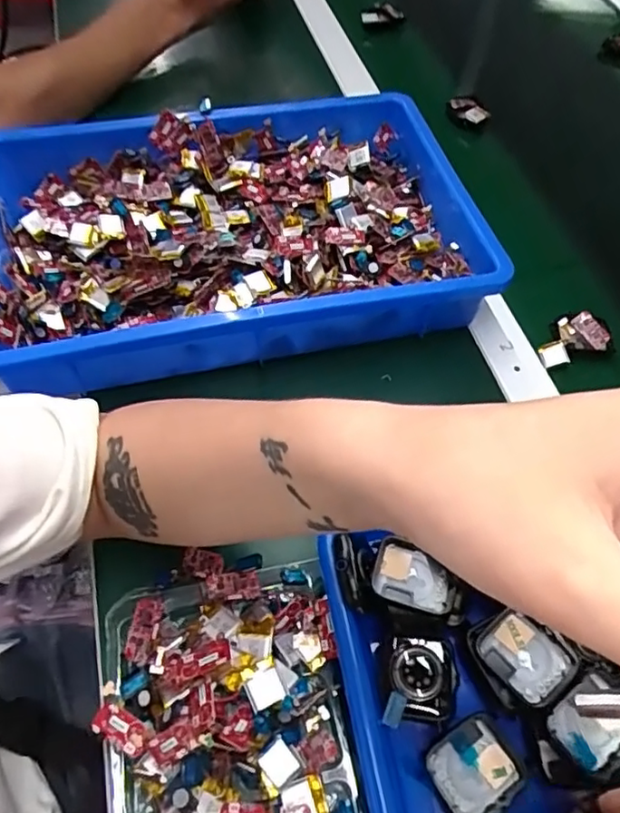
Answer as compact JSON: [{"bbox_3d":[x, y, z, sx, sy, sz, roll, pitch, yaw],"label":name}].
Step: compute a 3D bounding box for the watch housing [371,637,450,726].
[{"bbox_3d":[0.052,0.136,0.303,0.037,0.012,0.038,-3,56,-6],"label":"watch housing"}]

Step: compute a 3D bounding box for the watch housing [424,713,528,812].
[{"bbox_3d":[0.079,0.172,0.288,0.040,0.005,0.037,-27,62,-20],"label":"watch housing"}]

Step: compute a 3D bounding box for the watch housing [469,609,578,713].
[{"bbox_3d":[0.105,0.126,0.305,0.039,0.012,0.045,-34,50,-11],"label":"watch housing"}]

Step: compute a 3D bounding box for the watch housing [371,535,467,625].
[{"bbox_3d":[0.055,0.092,0.316,0.046,0.015,0.033,17,57,7],"label":"watch housing"}]

